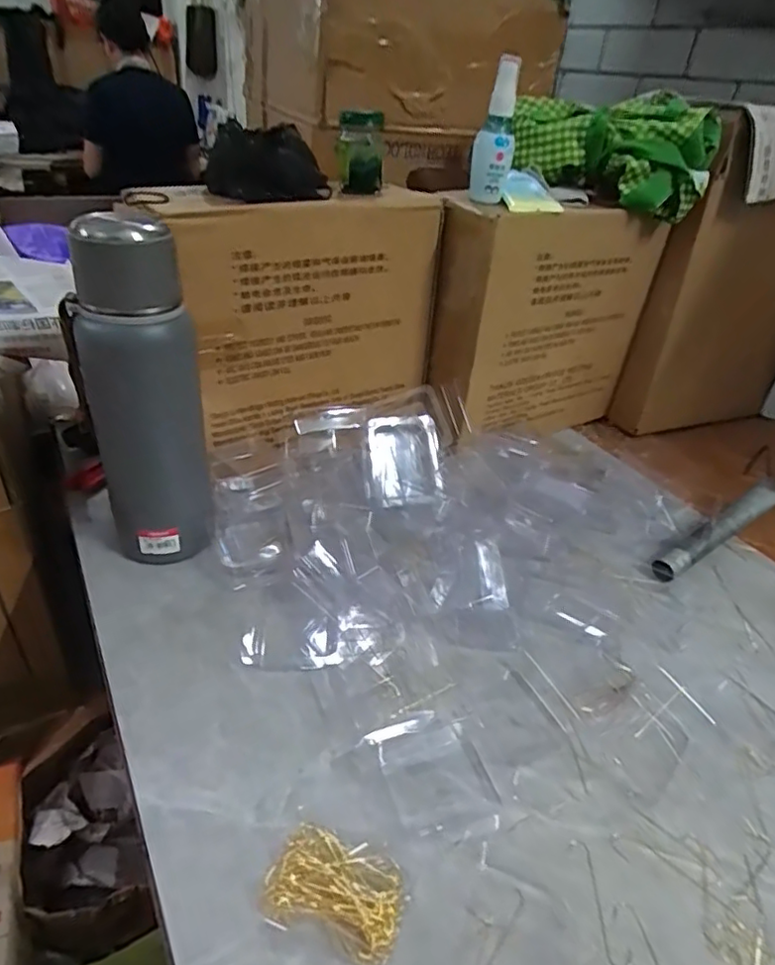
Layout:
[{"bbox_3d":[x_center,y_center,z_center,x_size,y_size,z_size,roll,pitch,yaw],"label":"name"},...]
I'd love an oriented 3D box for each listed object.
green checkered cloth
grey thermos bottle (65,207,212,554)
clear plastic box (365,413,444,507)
[{"bbox_3d":[0.237,-0.358,0.639,0.210,0.093,0.089,28,40,27],"label":"green checkered cloth"},{"bbox_3d":[-0.192,-0.066,0.470,0.079,0.270,0.086,-12,39,-25],"label":"grey thermos bottle"},{"bbox_3d":[0.016,-0.024,0.612,0.075,0.018,0.093,-6,81,-4],"label":"clear plastic box"}]

